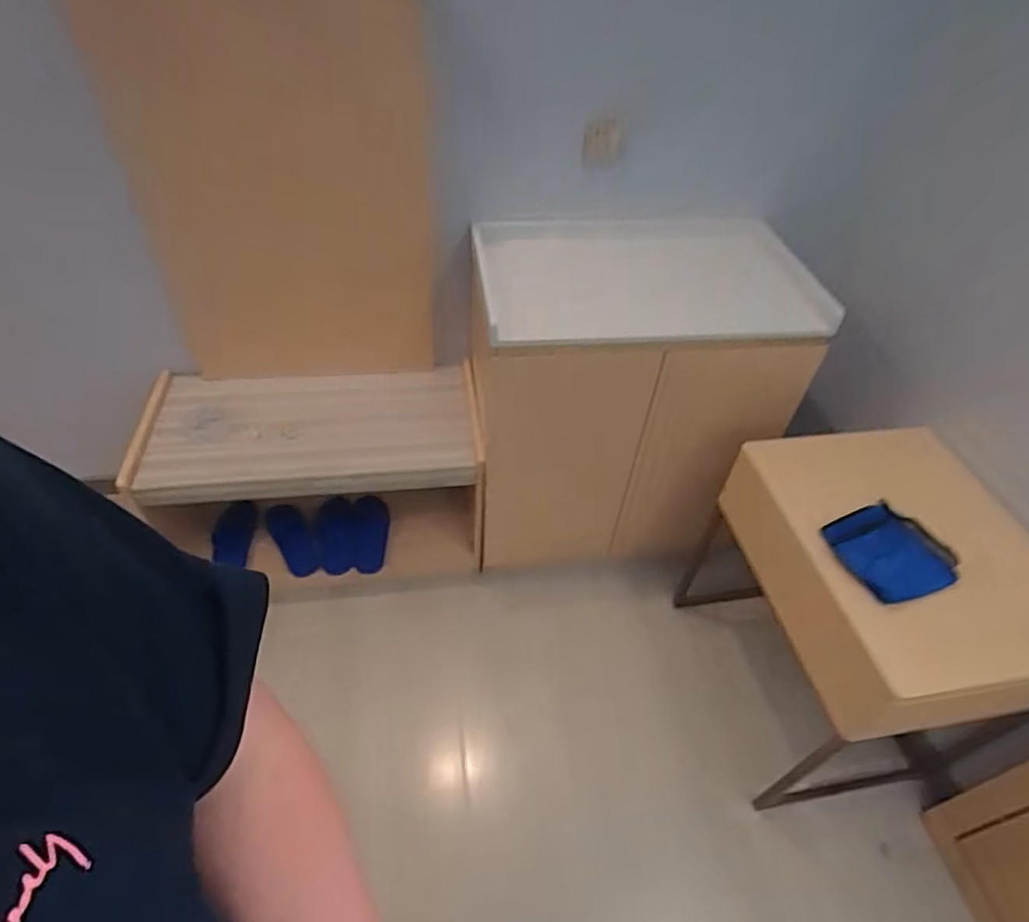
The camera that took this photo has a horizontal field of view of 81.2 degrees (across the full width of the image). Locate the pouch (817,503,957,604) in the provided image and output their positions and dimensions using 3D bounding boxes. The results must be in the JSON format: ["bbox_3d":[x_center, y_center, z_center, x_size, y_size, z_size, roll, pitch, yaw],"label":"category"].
[{"bbox_3d":[0.653,0.157,1.051,0.171,0.044,0.180,-17,48,-19],"label":"pouch"}]

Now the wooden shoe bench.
[{"bbox_3d":[-0.506,0.054,1.608,0.807,0.424,0.416,-3,45,-6],"label":"wooden shoe bench"}]

